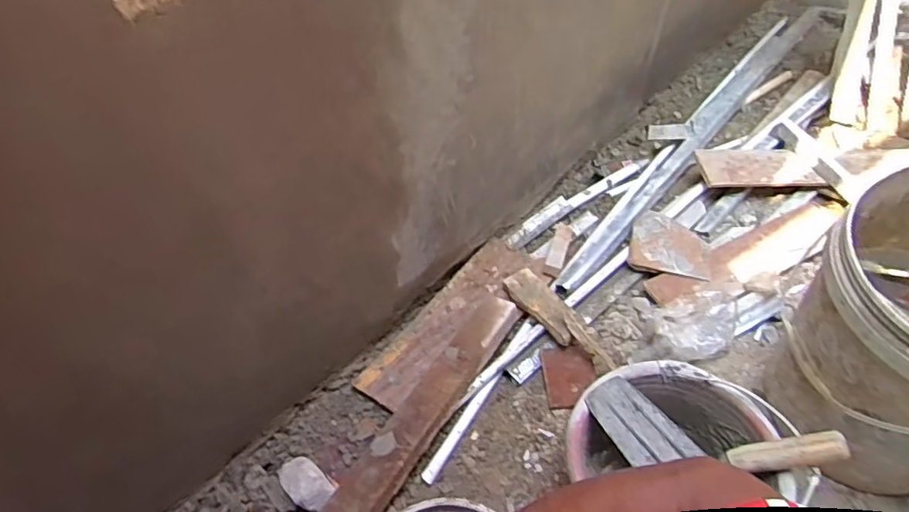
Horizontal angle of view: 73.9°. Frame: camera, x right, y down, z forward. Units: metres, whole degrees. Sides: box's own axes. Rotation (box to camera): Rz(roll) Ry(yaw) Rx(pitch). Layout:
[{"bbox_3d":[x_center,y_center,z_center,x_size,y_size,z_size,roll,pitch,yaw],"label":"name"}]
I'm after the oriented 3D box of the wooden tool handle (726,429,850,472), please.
[{"bbox_3d":[0.375,0.223,0.682,0.119,0.028,0.028,-16,44,22],"label":"wooden tool handle"}]

